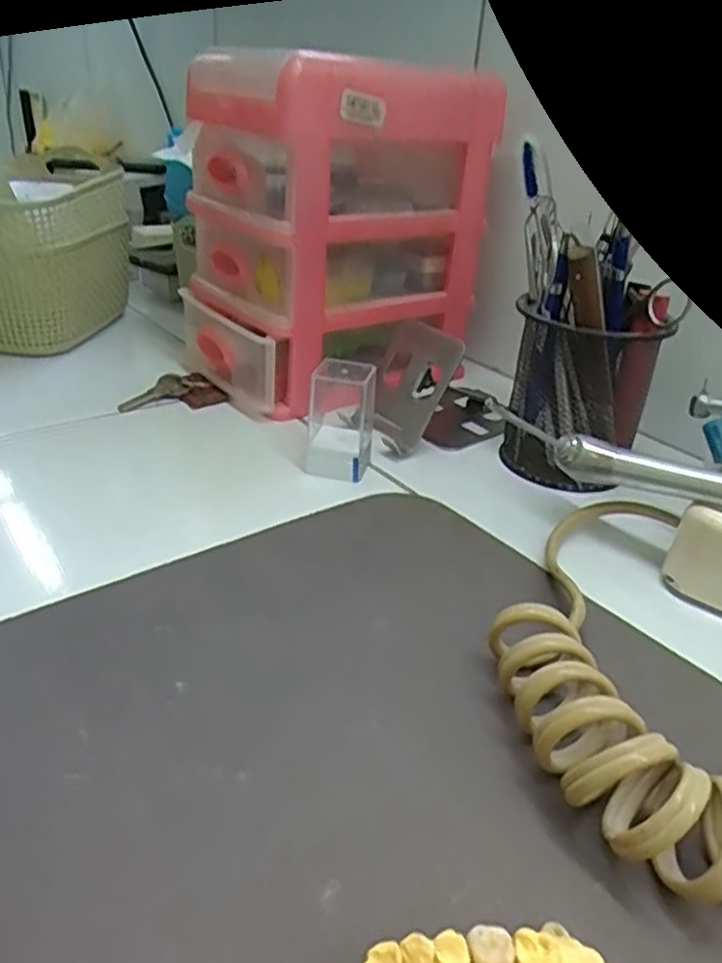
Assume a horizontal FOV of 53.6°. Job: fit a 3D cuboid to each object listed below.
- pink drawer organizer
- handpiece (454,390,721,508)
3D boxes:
[{"bbox_3d":[-0.016,-0.170,0.496,0.181,0.207,0.108,-18,37,-32],"label":"pink drawer organizer"},{"bbox_3d":[0.121,-0.012,0.352,0.169,0.028,0.011,25,35,35],"label":"handpiece"}]

